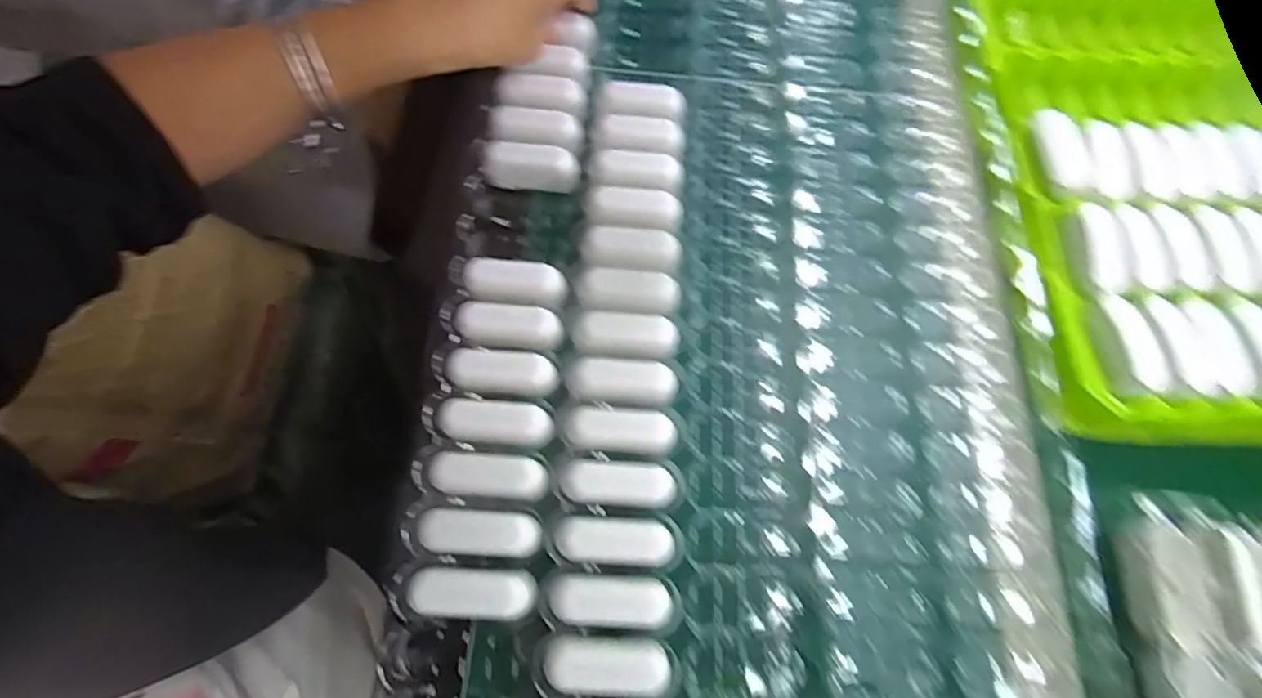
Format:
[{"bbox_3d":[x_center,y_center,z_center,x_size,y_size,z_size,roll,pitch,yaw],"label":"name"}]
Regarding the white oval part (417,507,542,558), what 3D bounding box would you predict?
[{"bbox_3d":[-0.082,0.101,0.297,0.062,0.012,0.024,4,70,-2],"label":"white oval part"}]

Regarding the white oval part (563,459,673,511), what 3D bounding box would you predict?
[{"bbox_3d":[-0.008,0.079,0.315,0.062,0.021,0.025,4,70,-1],"label":"white oval part"}]

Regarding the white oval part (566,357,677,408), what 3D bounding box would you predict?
[{"bbox_3d":[-0.006,0.022,0.334,0.064,0.022,0.027,3,70,-2],"label":"white oval part"}]

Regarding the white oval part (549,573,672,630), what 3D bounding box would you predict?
[{"bbox_3d":[-0.011,0.137,0.296,0.063,0.017,0.025,4,70,-1],"label":"white oval part"}]

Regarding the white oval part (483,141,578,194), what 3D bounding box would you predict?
[{"bbox_3d":[-0.071,-0.129,0.391,0.066,0.030,0.023,-1,70,-3],"label":"white oval part"}]

